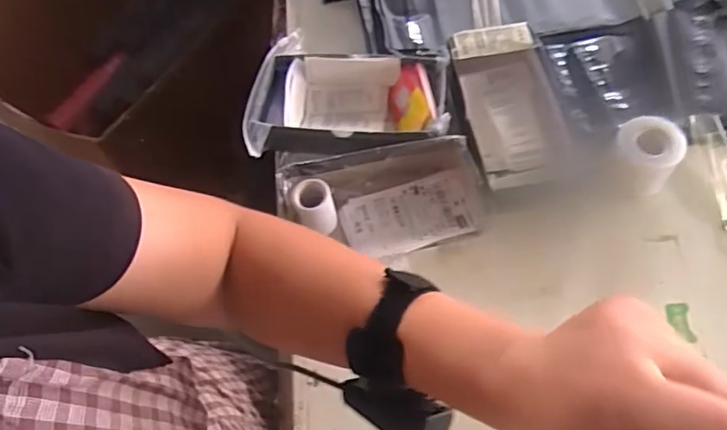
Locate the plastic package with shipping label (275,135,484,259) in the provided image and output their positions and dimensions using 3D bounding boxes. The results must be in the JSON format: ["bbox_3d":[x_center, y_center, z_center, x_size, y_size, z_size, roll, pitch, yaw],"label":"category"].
[{"bbox_3d":[0.020,-0.012,0.607,0.221,0.067,0.113,-6,62,3],"label":"plastic package with shipping label"}]

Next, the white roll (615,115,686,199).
[{"bbox_3d":[0.295,-0.062,0.579,0.064,0.055,0.066,-3,63,5],"label":"white roll"}]

